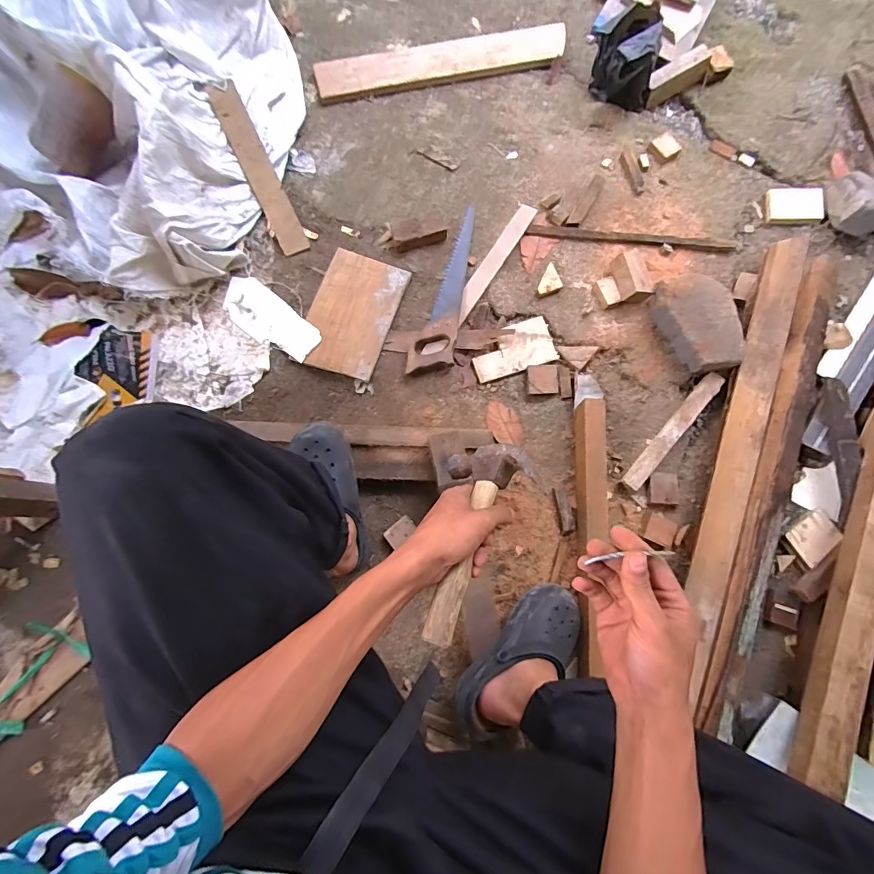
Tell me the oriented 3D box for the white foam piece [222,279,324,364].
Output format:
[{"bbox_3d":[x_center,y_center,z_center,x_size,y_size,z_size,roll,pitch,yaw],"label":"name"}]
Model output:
[{"bbox_3d":[-0.353,-0.249,0.894,0.231,0.008,0.100,36,80,7],"label":"white foam piece"}]

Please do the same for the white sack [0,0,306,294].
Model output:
[{"bbox_3d":[-0.689,-0.730,0.899,0.690,0.220,0.779,15,78,3],"label":"white sack"}]

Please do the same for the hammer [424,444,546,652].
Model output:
[{"bbox_3d":[0.028,0.102,0.441,0.083,0.067,0.214,22,62,4],"label":"hammer"}]

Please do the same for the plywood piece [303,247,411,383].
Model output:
[{"bbox_3d":[-0.182,-0.263,0.903,0.173,0.017,0.263,19,78,4],"label":"plywood piece"}]

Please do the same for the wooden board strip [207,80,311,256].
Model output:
[{"bbox_3d":[-0.401,-0.601,0.954,0.064,0.011,0.430,-26,86,-14],"label":"wooden board strip"}]

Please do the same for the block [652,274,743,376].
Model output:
[{"bbox_3d":[0.536,-0.232,0.874,0.126,0.075,0.207,-27,79,-6],"label":"block"}]

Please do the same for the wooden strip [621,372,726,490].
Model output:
[{"bbox_3d":[0.470,-0.015,0.838,0.036,0.010,0.299,36,78,32],"label":"wooden strip"}]

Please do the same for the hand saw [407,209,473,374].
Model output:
[{"bbox_3d":[0.031,-0.317,0.904,0.083,0.027,0.411,15,78,3],"label":"hand saw"}]

